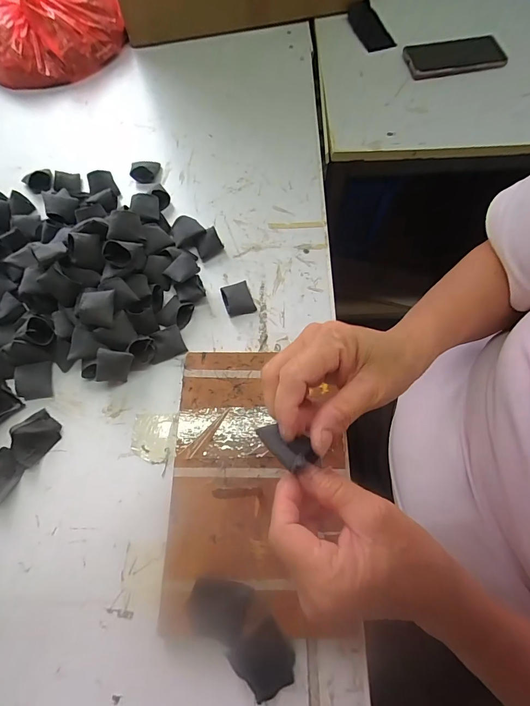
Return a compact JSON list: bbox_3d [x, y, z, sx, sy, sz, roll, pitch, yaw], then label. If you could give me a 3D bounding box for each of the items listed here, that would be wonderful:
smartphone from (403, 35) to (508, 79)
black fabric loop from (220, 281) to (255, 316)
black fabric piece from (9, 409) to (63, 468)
[{"bbox_3d":[0.314,-0.498,0.599,0.162,0.011,0.071,-8,78,-3],"label":"smartphone"},{"bbox_3d":[-0.035,-0.071,0.453,0.035,0.019,0.044,-17,68,-5],"label":"black fabric loop"},{"bbox_3d":[-0.252,0.092,0.394,0.043,0.016,0.048,42,74,17],"label":"black fabric piece"}]

